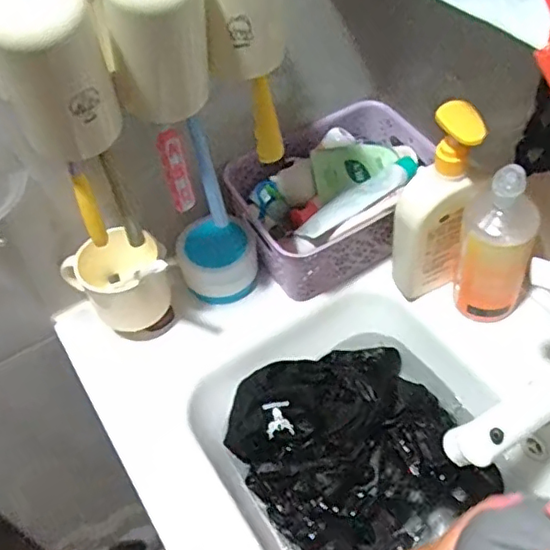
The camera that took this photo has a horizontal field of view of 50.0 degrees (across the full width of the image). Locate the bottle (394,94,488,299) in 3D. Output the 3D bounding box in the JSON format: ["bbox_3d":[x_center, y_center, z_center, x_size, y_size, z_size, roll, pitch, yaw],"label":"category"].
[{"bbox_3d":[0.159,-0.063,0.594,0.073,0.226,0.046,6,51,11],"label":"bottle"}]

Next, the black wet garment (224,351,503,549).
[{"bbox_3d":[0.081,0.178,0.629,0.224,0.061,0.218,-26,52,-16],"label":"black wet garment"}]

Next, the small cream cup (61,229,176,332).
[{"bbox_3d":[-0.166,0.006,0.641,0.110,0.100,0.083,-22,51,-13],"label":"small cream cup"}]

